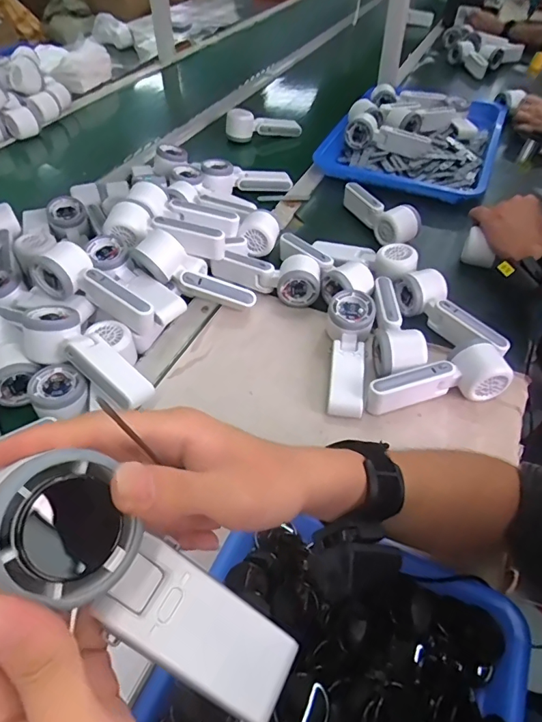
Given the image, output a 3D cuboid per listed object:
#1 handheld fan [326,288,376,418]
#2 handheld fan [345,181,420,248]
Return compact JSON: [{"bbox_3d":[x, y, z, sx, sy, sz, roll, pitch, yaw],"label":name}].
[{"bbox_3d":[0.094,-0.009,0.562,0.056,0.040,0.167,6,61,6],"label":"handheld fan"},{"bbox_3d":[0.186,-0.253,0.763,0.079,0.048,0.155,-15,49,-14],"label":"handheld fan"}]

